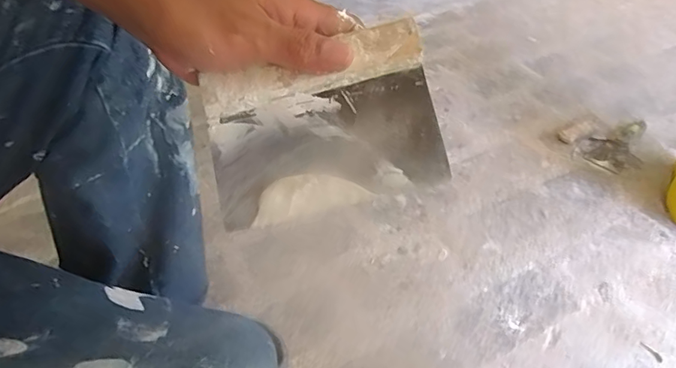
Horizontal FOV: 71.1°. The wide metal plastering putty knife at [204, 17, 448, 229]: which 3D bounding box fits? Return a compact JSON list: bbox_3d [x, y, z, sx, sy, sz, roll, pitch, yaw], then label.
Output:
[{"bbox_3d":[-0.012,-0.037,0.304,0.142,0.011,0.105,-13,80,4],"label":"wide metal plastering putty knife"}]

